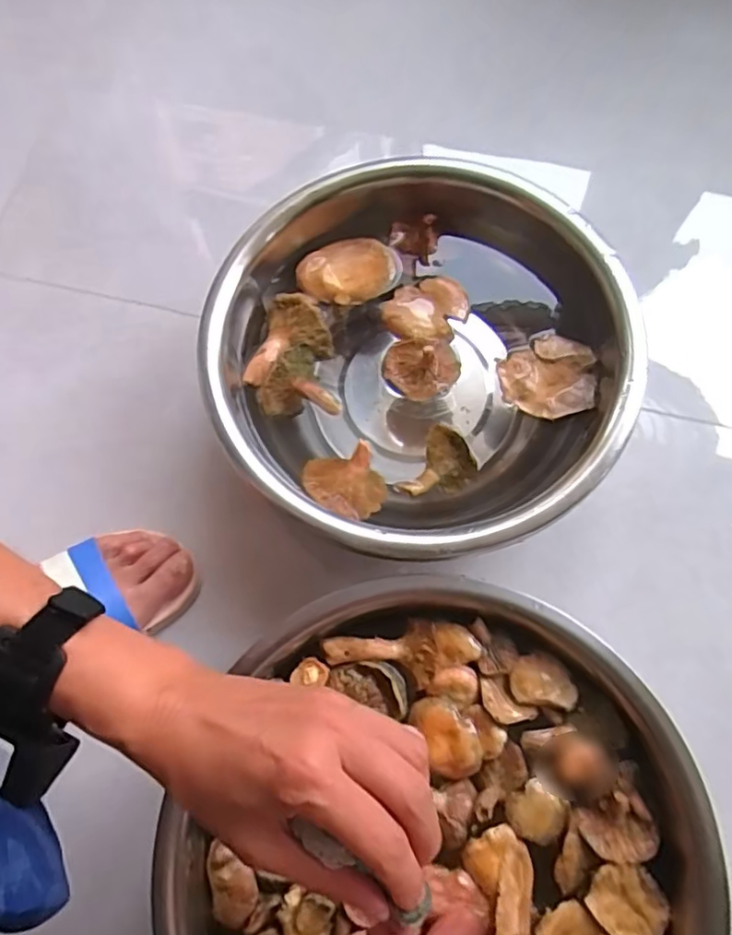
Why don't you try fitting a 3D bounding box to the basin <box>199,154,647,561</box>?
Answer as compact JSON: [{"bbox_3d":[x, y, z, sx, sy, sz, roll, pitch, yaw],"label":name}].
[{"bbox_3d":[0.044,-0.083,0.510,0.316,0.128,0.312,-1,72,2],"label":"basin"}]

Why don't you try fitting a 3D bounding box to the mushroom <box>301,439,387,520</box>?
[{"bbox_3d":[-0.016,0.014,0.468,0.059,0.024,0.053,-14,72,-2],"label":"mushroom"}]

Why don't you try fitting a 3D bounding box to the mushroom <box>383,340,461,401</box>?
[{"bbox_3d":[0.045,-0.080,0.492,0.061,0.030,0.051,6,73,4],"label":"mushroom"}]

